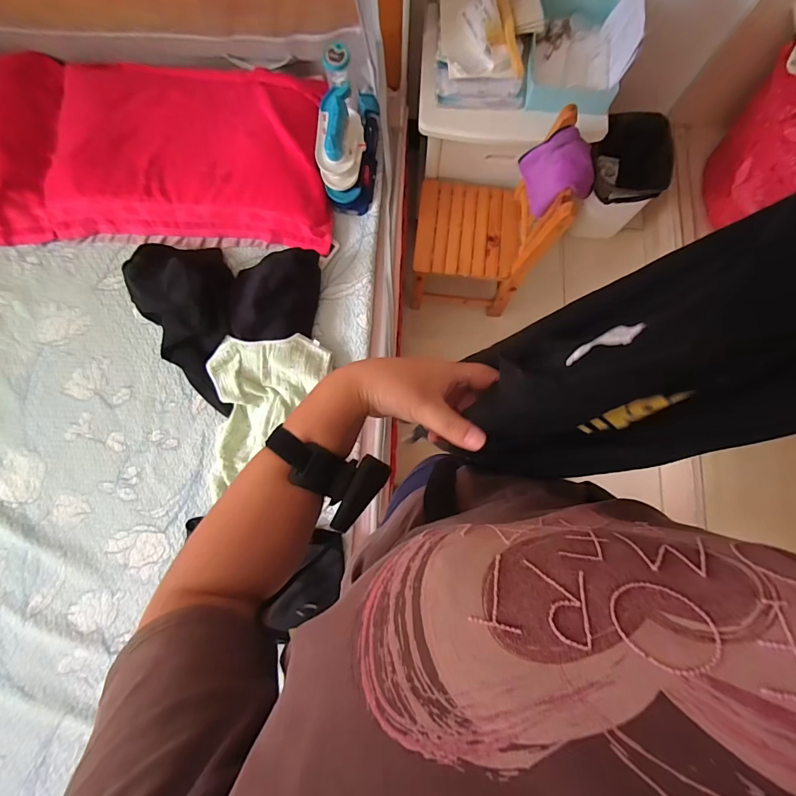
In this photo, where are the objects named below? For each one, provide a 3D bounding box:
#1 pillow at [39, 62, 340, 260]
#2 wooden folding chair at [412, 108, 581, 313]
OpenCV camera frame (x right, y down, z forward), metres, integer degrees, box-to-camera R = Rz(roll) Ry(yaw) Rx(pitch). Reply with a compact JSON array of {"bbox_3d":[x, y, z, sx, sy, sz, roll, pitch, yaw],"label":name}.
[{"bbox_3d":[-0.513,-0.615,0.995,0.698,0.108,0.423,4,80,1],"label":"pillow"},{"bbox_3d":[0.213,-0.452,1.100,0.318,0.507,0.282,7,80,1],"label":"wooden folding chair"}]

